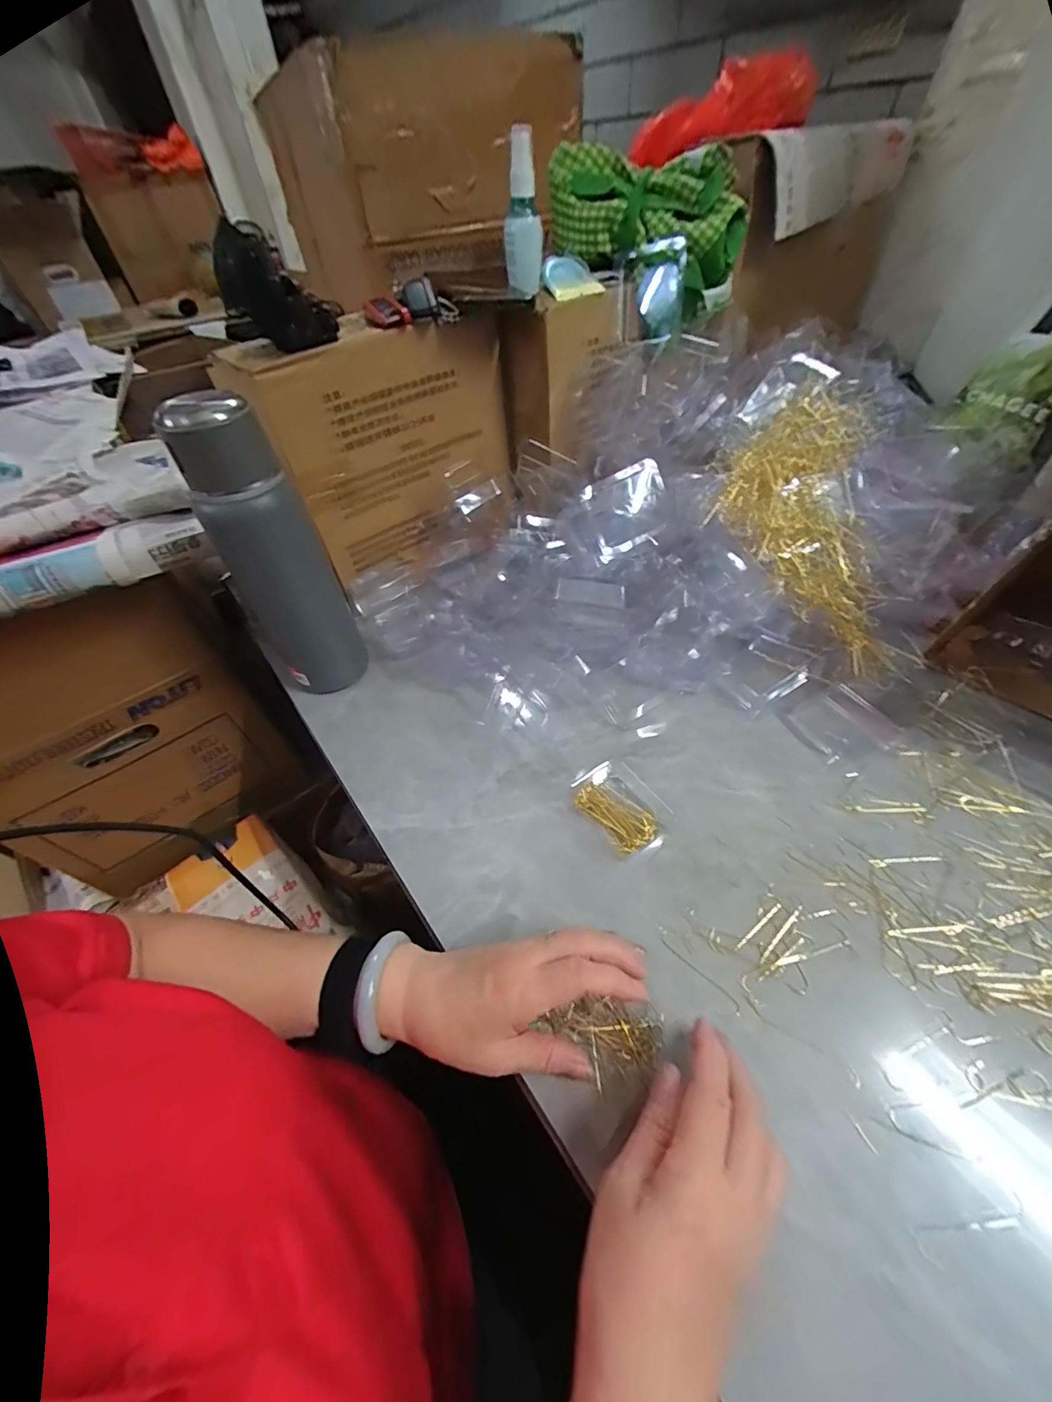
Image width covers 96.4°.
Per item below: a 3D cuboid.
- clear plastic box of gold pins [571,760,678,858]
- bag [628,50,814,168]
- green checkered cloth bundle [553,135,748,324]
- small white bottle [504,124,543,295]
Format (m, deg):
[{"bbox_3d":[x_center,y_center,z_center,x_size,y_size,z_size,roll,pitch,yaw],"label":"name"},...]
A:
[{"bbox_3d":[0.083,0.089,0.404,0.061,0.013,0.085,-32,55,-22],"label":"clear plastic box of gold pins"},{"bbox_3d":[0.225,-0.678,0.541,0.189,0.070,0.038,9,50,11],"label":"bag"},{"bbox_3d":[0.132,-0.533,0.518,0.231,0.121,0.104,25,54,3],"label":"green checkered cloth bundle"},{"bbox_3d":[-0.003,-0.503,0.491,0.037,0.120,0.032,1,49,5],"label":"small white bottle"}]

